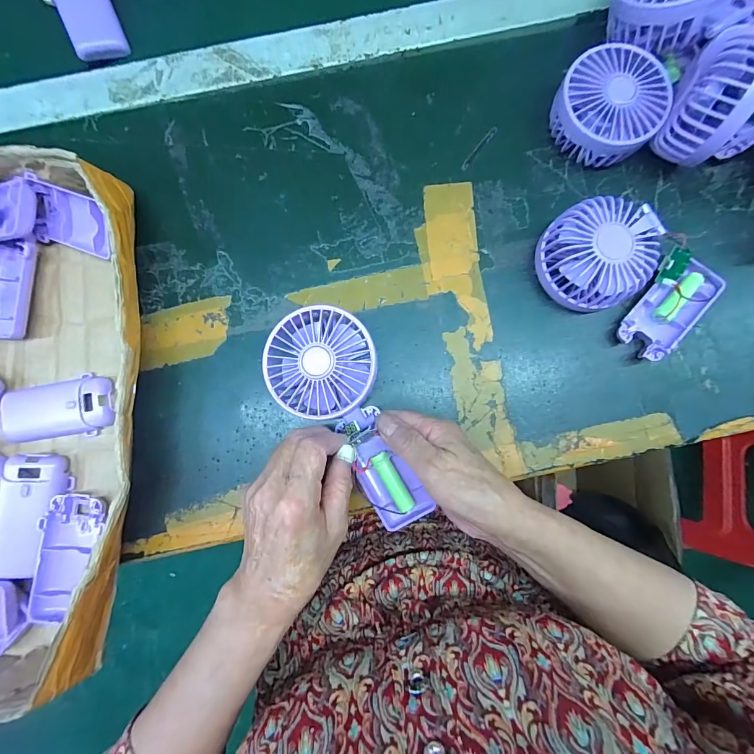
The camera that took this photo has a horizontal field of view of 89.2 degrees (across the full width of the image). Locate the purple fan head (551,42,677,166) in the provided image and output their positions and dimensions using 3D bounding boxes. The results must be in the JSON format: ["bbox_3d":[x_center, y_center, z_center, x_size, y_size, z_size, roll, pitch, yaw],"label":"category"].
[{"bbox_3d":[0.193,-0.225,0.328,0.083,0.045,0.083,0,84,0],"label":"purple fan head"}]

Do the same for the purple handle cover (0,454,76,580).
[{"bbox_3d":[-0.273,0.109,0.300,0.040,0.021,0.094,8,84,1],"label":"purple handle cover"}]

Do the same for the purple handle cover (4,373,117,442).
[{"bbox_3d":[-0.258,0.026,0.310,0.094,0.021,0.045,-10,84,-1],"label":"purple handle cover"}]

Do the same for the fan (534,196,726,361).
[{"bbox_3d":[0.209,-0.087,0.317,0.149,0.048,0.096,33,85,3],"label":"fan"}]

